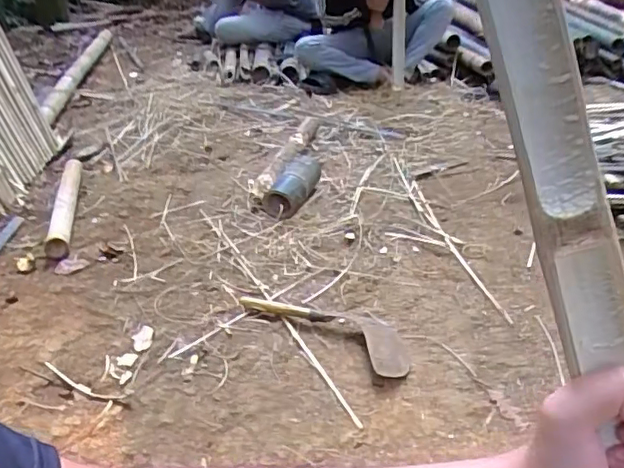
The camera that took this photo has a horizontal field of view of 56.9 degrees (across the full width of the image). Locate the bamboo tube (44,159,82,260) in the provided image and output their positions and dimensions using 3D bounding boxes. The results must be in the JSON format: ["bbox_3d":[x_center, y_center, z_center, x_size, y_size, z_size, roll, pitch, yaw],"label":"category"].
[{"bbox_3d":[-0.741,-0.084,1.713,0.070,0.059,0.573,-11,30,-12],"label":"bamboo tube"}]

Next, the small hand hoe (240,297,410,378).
[{"bbox_3d":[0.037,0.169,1.171,0.402,0.044,0.145,19,36,35],"label":"small hand hoe"}]

